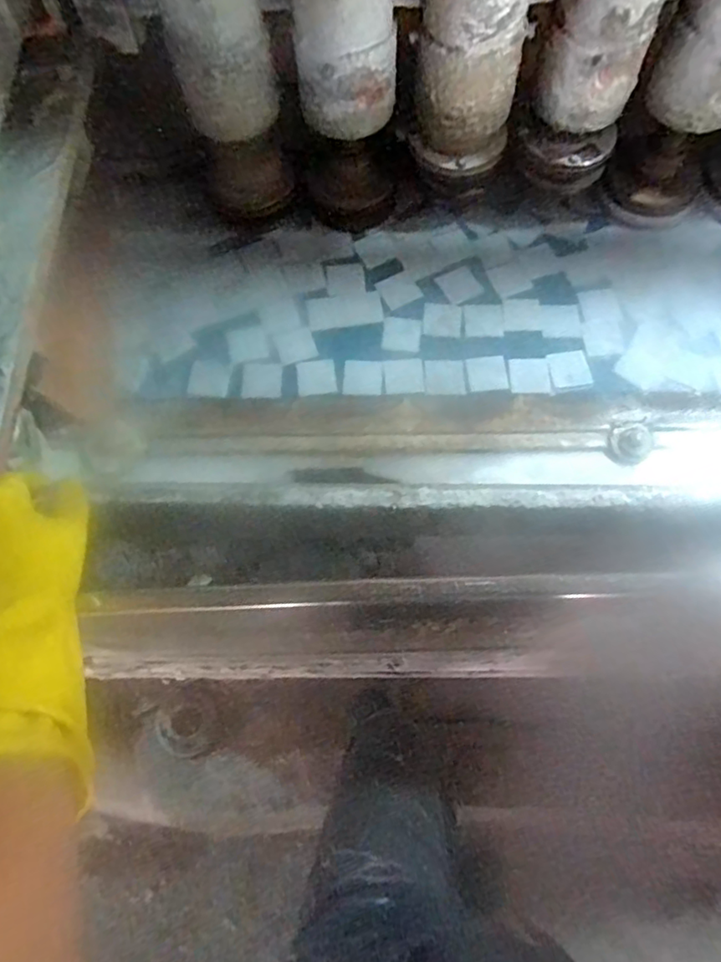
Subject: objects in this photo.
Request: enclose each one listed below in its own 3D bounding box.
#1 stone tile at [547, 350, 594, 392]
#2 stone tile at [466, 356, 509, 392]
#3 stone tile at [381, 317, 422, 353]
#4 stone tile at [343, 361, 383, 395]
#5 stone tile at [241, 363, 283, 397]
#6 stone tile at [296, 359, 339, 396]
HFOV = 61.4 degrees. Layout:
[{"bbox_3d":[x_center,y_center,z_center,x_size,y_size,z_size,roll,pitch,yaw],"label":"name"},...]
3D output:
[{"bbox_3d":[0.257,-0.136,0.745,0.049,0.004,0.053,-9,69,-2],"label":"stone tile"},{"bbox_3d":[0.156,-0.132,0.745,0.048,0.004,0.048,-5,69,0],"label":"stone tile"},{"bbox_3d":[0.052,-0.184,0.765,0.047,0.004,0.049,6,69,4],"label":"stone tile"},{"bbox_3d":[0.003,-0.128,0.746,0.048,0.004,0.045,2,69,2],"label":"stone tile"},{"bbox_3d":[-0.122,-0.125,0.750,0.049,0.004,0.048,-1,69,1],"label":"stone tile"},{"bbox_3d":[-0.054,-0.128,0.748,0.048,0.004,0.047,-8,69,-2],"label":"stone tile"}]

